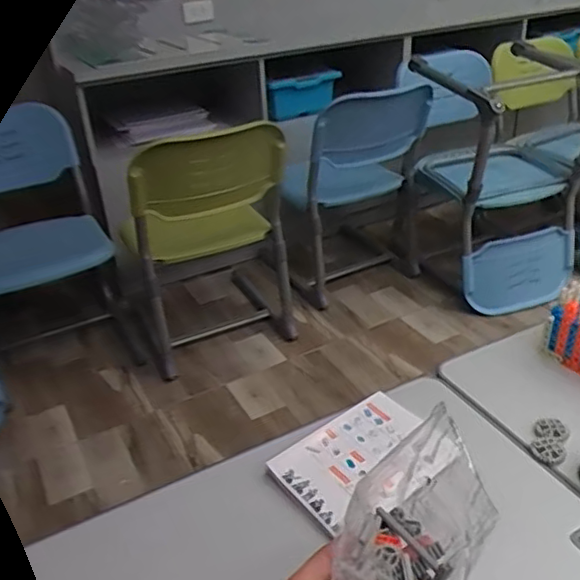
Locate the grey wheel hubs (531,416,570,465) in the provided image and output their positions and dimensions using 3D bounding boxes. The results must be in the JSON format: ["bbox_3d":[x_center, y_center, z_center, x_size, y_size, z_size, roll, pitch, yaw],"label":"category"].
[{"bbox_3d":[0.255,0.146,0.595,0.030,0.009,0.062,12,35,24],"label":"grey wheel hubs"}]

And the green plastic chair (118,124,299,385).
[{"bbox_3d":[-0.242,-0.205,1.769,0.443,0.639,0.634,-6,31,-4],"label":"green plastic chair"}]

